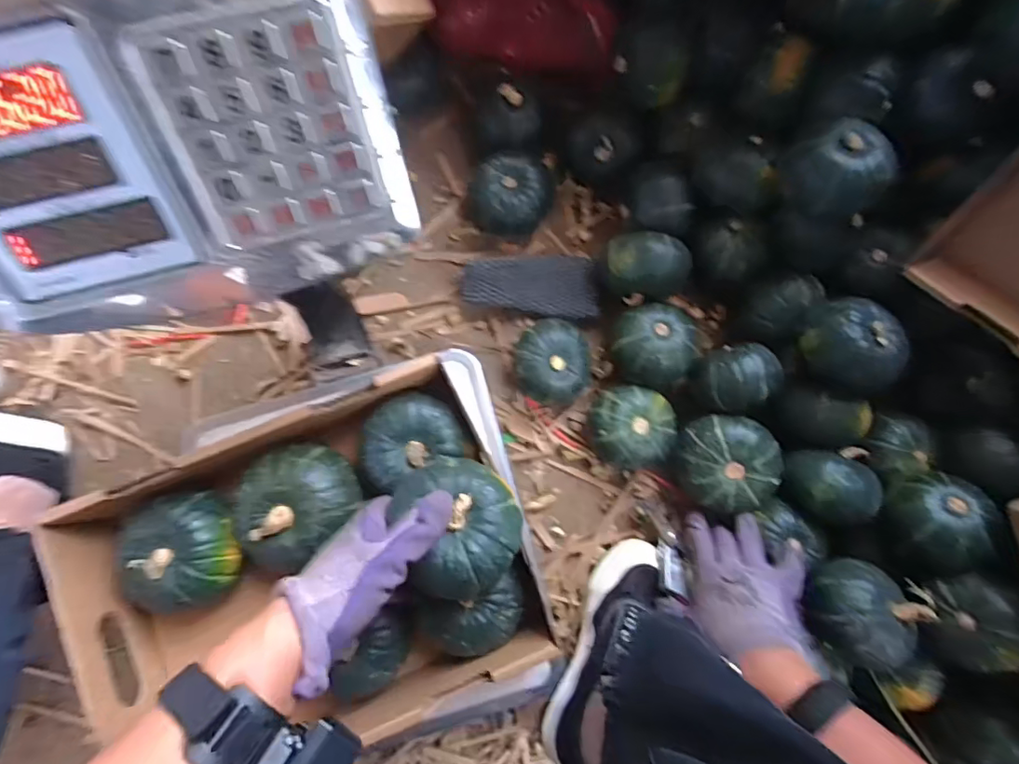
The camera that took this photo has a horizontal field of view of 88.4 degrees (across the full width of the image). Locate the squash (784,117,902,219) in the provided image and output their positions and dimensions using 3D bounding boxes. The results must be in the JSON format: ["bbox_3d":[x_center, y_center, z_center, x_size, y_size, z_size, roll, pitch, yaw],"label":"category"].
[{"bbox_3d":[0.301,-0.192,0.481,0.069,0.060,0.072,0,84,-1],"label":"squash"}]

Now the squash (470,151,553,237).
[{"bbox_3d":[0.003,-0.208,0.596,0.091,0.060,0.079,-16,84,-3],"label":"squash"}]

